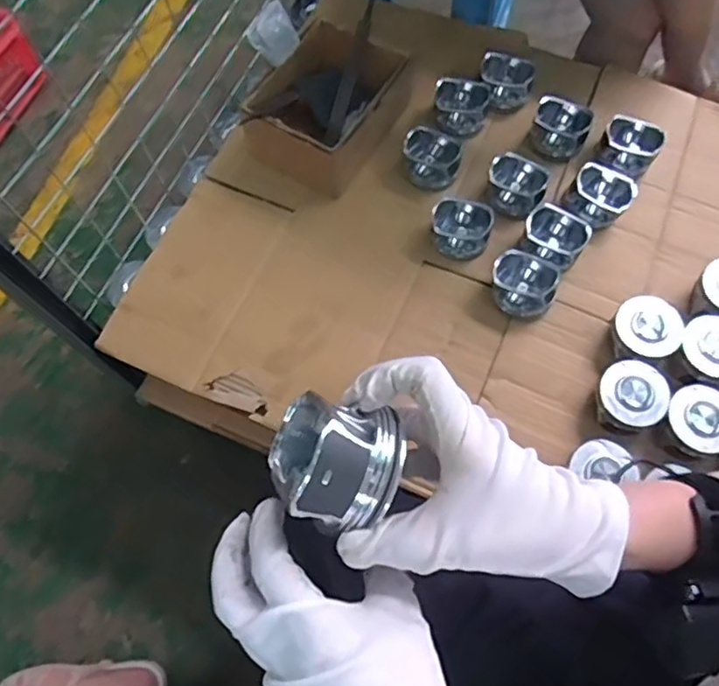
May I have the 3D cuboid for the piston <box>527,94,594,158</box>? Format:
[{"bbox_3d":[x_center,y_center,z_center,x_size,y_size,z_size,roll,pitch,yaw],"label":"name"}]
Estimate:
[{"bbox_3d":[0.277,-0.298,0.873,0.078,0.050,0.066,21,69,9],"label":"piston"}]

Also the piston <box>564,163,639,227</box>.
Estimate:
[{"bbox_3d":[0.315,-0.191,0.831,0.077,0.054,0.066,35,72,14],"label":"piston"}]

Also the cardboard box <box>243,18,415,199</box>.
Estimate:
[{"bbox_3d":[-0.042,-0.318,0.864,0.160,0.098,0.189,29,71,12],"label":"cardboard box"}]

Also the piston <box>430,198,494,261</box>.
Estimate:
[{"bbox_3d":[0.128,-0.144,0.805,0.077,0.047,0.063,11,68,5],"label":"piston"}]

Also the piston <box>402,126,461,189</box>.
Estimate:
[{"bbox_3d":[0.097,-0.248,0.853,0.075,0.051,0.063,20,69,9],"label":"piston"}]

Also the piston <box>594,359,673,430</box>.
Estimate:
[{"bbox_3d":[0.310,0.061,0.724,0.070,0.053,0.071,0,67,1],"label":"piston"}]

